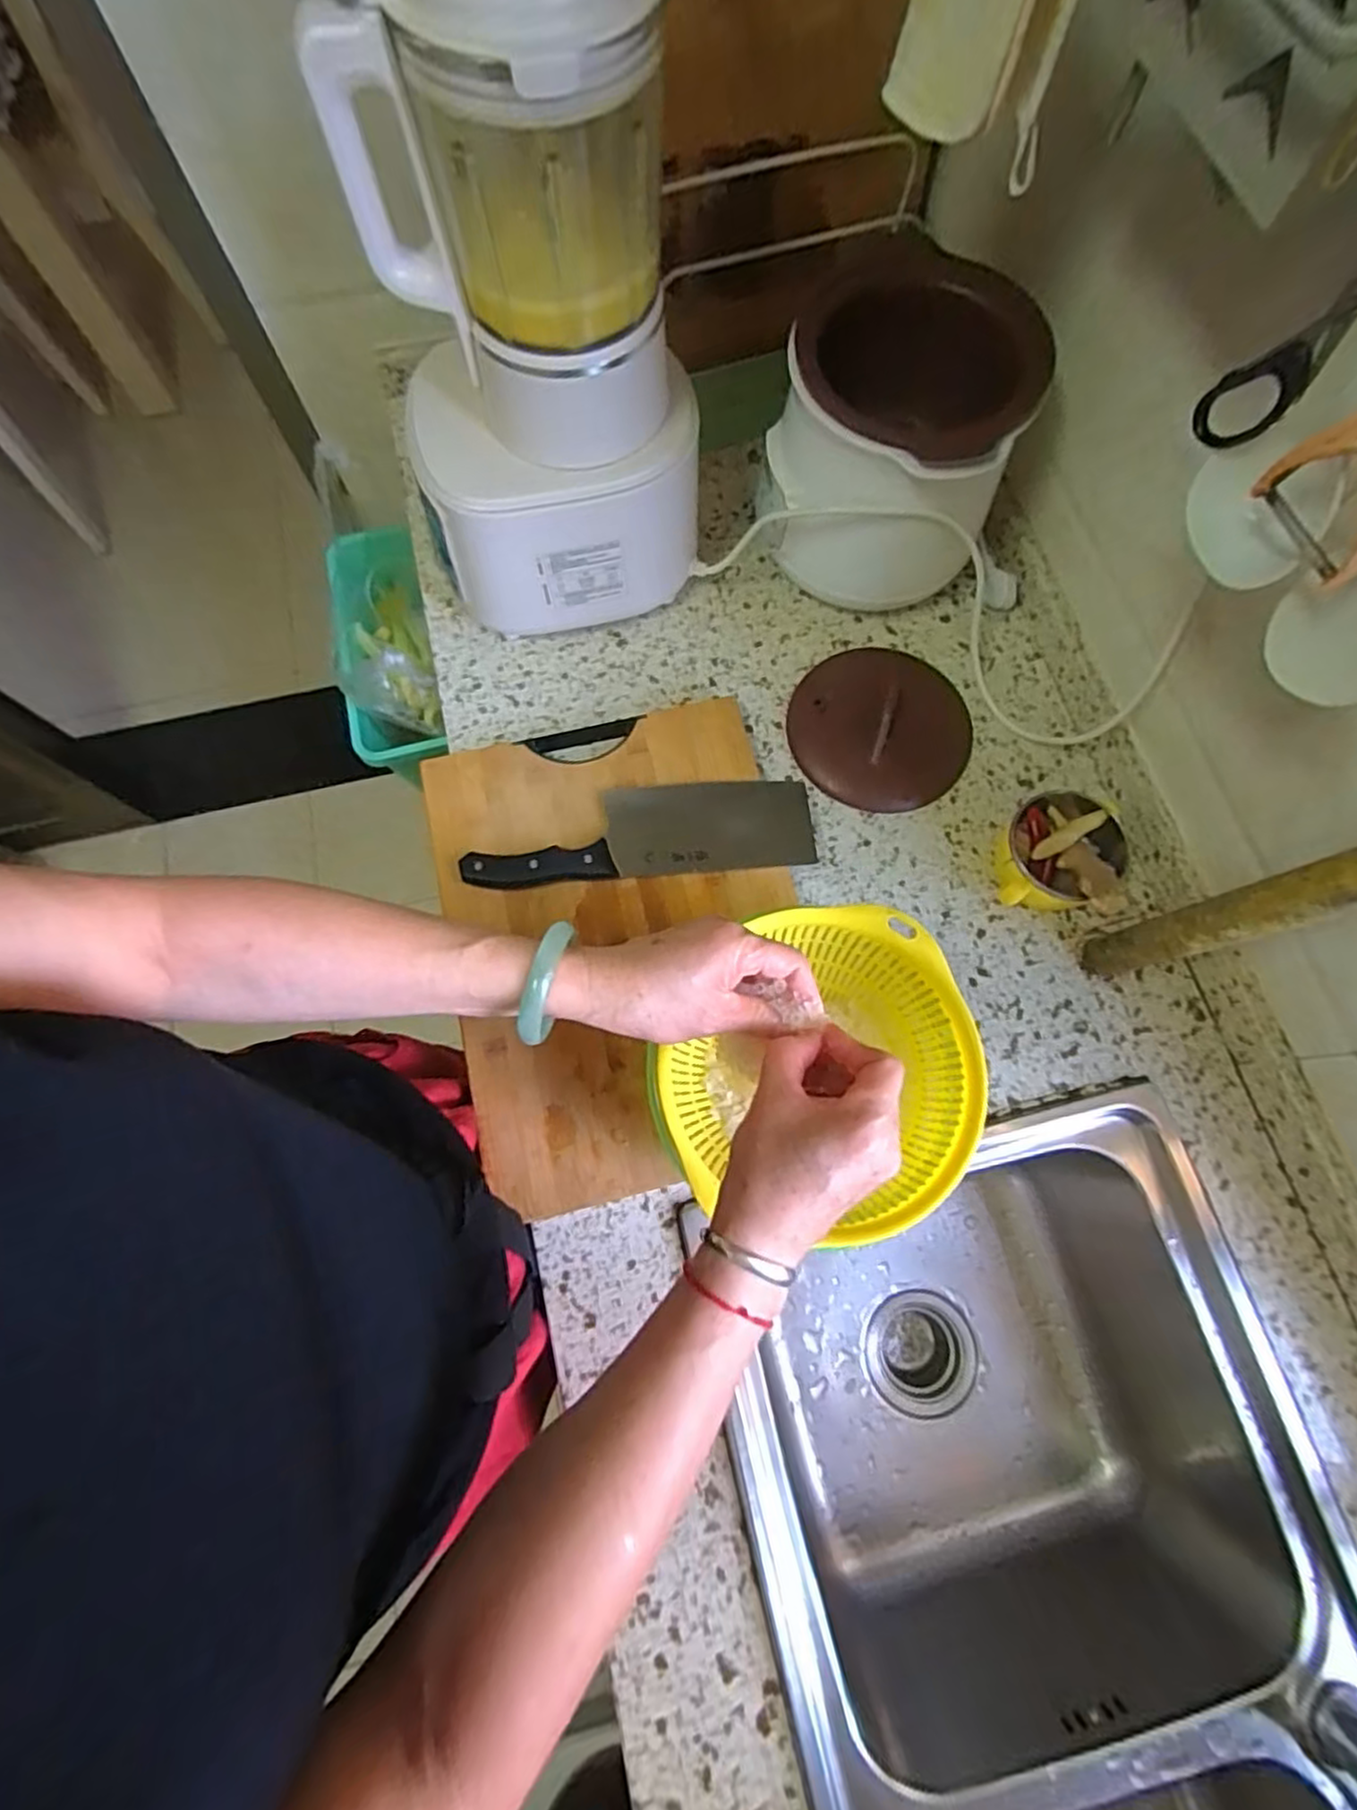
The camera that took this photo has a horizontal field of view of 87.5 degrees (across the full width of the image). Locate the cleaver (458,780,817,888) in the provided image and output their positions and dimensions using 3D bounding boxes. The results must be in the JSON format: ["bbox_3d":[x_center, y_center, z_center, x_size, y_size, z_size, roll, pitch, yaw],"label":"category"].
[{"bbox_3d":[-0.030,-0.065,0.607,0.290,0.015,0.083,-5,70,-5],"label":"cleaver"}]

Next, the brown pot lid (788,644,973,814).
[{"bbox_3d":[0.192,-0.174,0.659,0.164,0.030,0.170,0,73,0],"label":"brown pot lid"}]

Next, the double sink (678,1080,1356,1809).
[{"bbox_3d":[0.287,0.563,0.560,0.403,0.240,0.738,-14,74,-4],"label":"double sink"}]

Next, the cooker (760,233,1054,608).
[{"bbox_3d":[0.183,-0.398,0.637,0.188,0.202,0.189,8,73,2],"label":"cooker"}]

